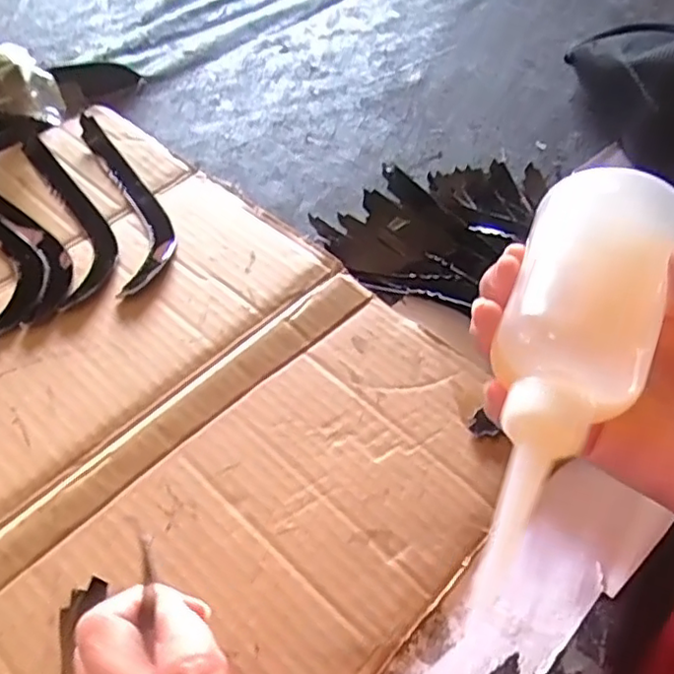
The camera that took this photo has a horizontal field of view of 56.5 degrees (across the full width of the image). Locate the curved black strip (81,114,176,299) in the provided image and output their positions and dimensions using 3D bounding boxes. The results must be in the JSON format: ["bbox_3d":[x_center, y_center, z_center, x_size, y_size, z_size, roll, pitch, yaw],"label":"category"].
[{"bbox_3d":[-0.160,-0.109,0.482,0.048,0.009,0.199,-17,55,-12],"label":"curved black strip"}]

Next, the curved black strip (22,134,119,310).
[{"bbox_3d":[-0.200,-0.097,0.475,0.046,0.007,0.195,-20,56,-14],"label":"curved black strip"}]

